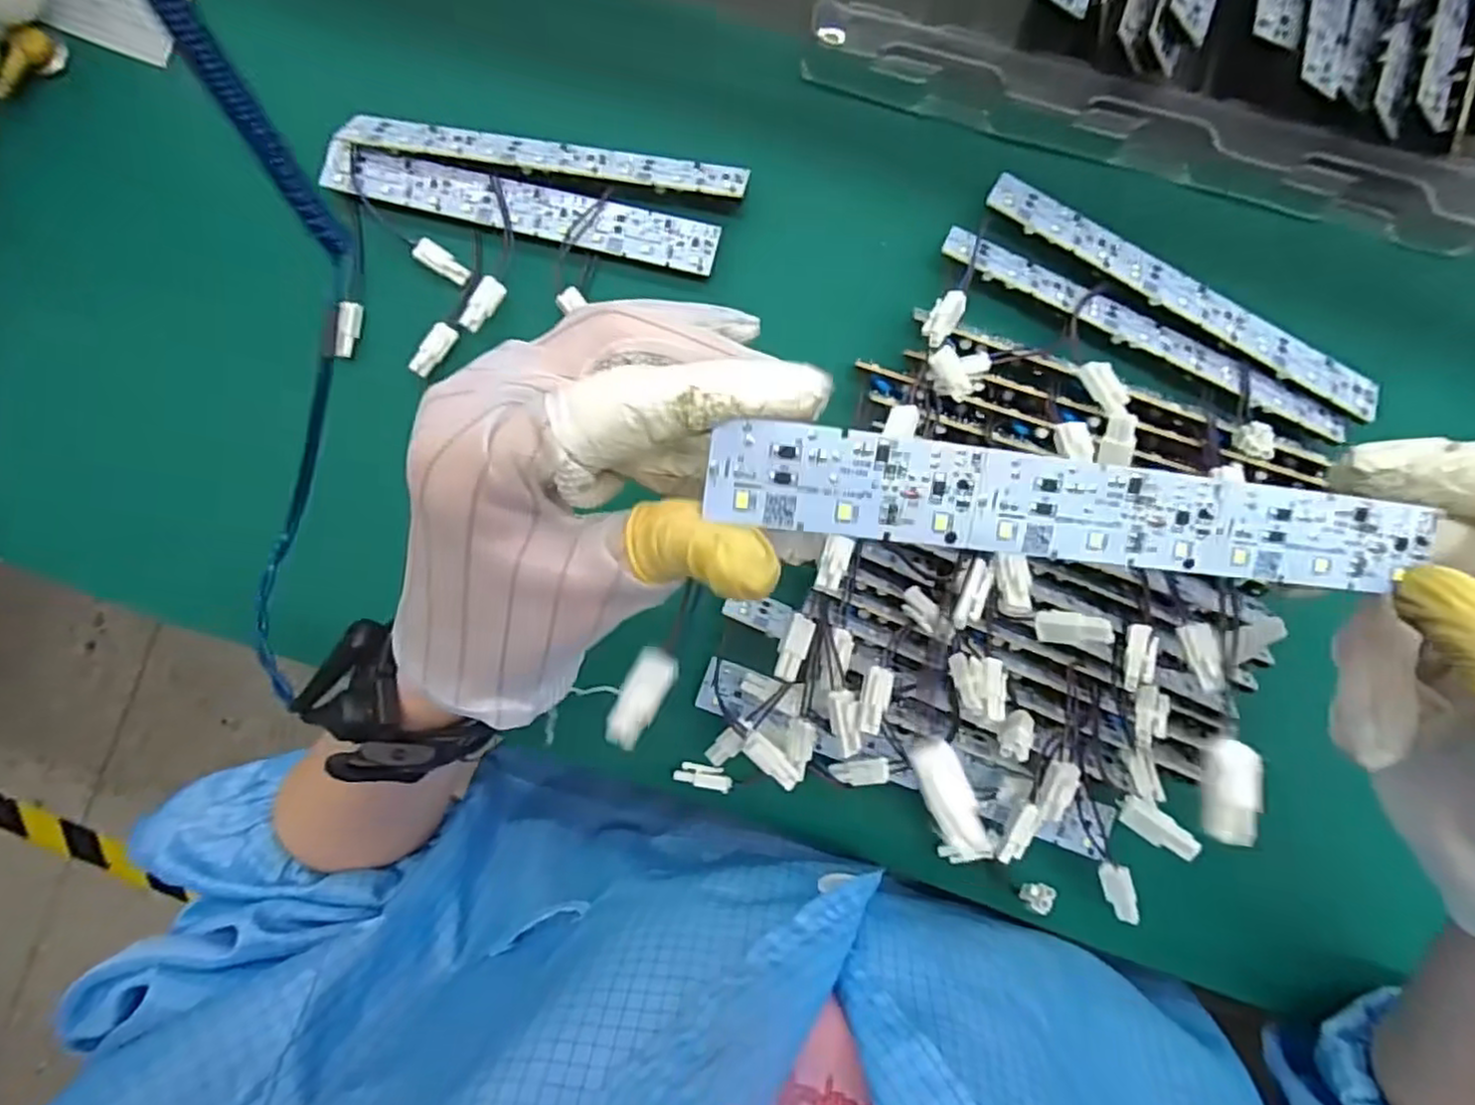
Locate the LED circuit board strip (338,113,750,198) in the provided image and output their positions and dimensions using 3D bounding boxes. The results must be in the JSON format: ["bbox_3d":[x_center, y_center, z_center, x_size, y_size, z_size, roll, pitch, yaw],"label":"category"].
[{"bbox_3d":[-0.091,-0.188,0.330,0.192,0.009,0.018,9,88,2],"label":"LED circuit board strip"}]

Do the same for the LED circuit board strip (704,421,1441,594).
[{"bbox_3d":[0.085,-0.010,0.170,0.182,0.006,0.024,6,90,-9],"label":"LED circuit board strip"}]

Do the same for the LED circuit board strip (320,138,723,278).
[{"bbox_3d":[-0.104,-0.165,0.335,0.190,0.010,0.026,14,88,2],"label":"LED circuit board strip"}]

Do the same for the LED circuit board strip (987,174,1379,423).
[{"bbox_3d":[0.199,-0.116,0.315,0.189,0.005,0.023,32,72,2],"label":"LED circuit board strip"}]

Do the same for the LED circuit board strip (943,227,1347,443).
[{"bbox_3d":[0.181,-0.099,0.315,0.189,0.006,0.026,26,64,3],"label":"LED circuit board strip"}]

